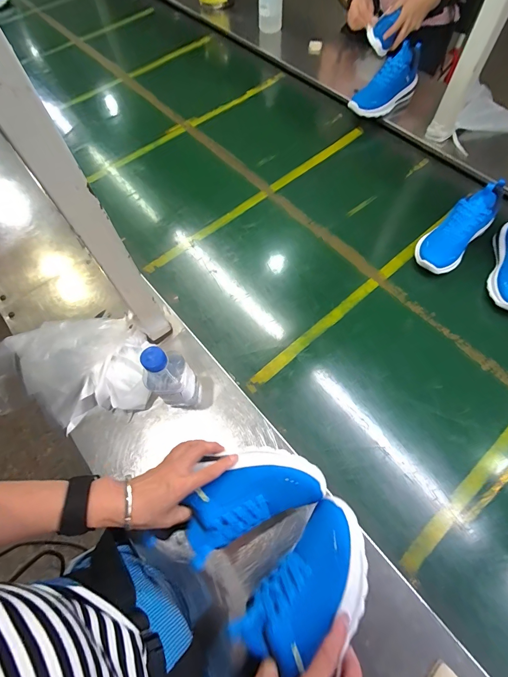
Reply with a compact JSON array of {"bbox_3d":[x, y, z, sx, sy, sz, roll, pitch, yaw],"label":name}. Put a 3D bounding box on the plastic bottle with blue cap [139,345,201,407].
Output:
[{"bbox_3d":[-0.121,0.064,0.500,0.063,0.162,0.069,40,72,19],"label":"plastic bottle with blue cap"}]

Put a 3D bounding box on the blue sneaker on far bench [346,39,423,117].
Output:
[{"bbox_3d":[0.352,-0.678,0.858,0.205,0.105,0.097,-39,69,-16],"label":"blue sneaker on far bench"}]

